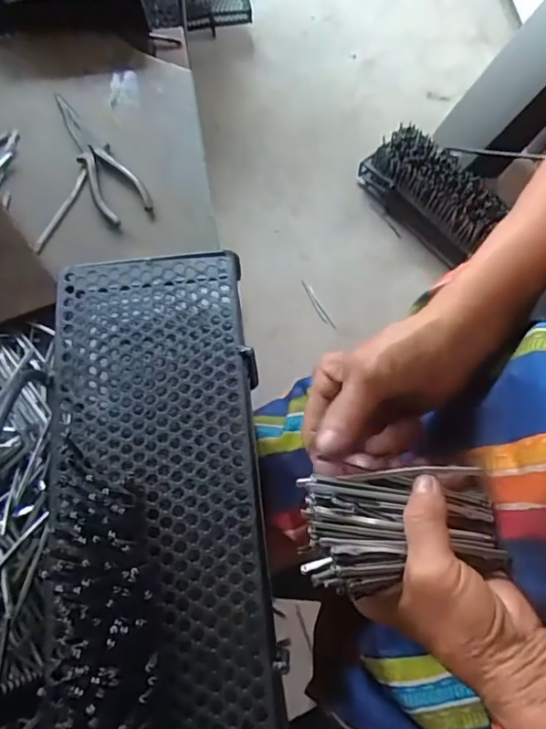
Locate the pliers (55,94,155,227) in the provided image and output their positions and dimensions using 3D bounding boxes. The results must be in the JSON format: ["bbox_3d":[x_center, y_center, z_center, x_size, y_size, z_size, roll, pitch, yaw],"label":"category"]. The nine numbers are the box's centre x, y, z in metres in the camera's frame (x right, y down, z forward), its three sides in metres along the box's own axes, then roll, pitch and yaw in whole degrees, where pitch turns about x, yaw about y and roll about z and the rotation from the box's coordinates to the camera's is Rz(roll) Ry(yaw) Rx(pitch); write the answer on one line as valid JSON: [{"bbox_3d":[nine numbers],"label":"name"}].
[{"bbox_3d":[-0.181,-0.225,0.574,0.053,0.007,0.189,-22,71,-9],"label":"pliers"}]

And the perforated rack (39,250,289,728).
[{"bbox_3d":[-0.067,0.179,0.320,0.148,0.054,0.597,-6,69,-3],"label":"perforated rack"}]

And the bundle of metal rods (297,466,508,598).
[{"bbox_3d":[0.074,0.090,0.304,0.110,0.027,0.062,-3,69,-2],"label":"bundle of metal rods"}]

